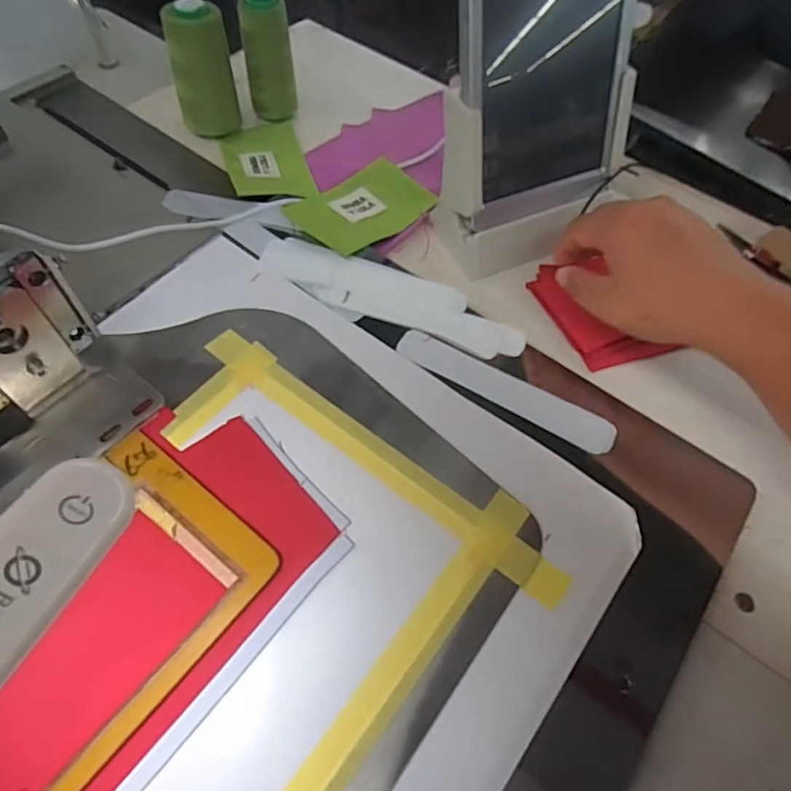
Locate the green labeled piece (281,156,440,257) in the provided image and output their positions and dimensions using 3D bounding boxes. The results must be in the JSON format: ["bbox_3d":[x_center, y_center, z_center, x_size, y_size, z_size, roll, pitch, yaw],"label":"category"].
[{"bbox_3d":[-0.029,-0.175,0.510,0.079,0.026,0.133,38,64,18],"label":"green labeled piece"}]

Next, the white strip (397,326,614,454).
[{"bbox_3d":[0.079,-0.005,0.407,0.168,0.005,0.031,28,61,13],"label":"white strip"}]

